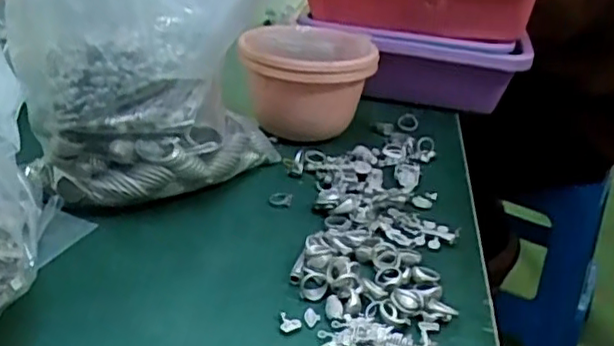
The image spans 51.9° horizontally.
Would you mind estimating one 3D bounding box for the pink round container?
[{"bbox_3d":[0.001,-0.102,0.678,0.134,0.110,0.138,3,28,-2],"label":"pink round container"}]

